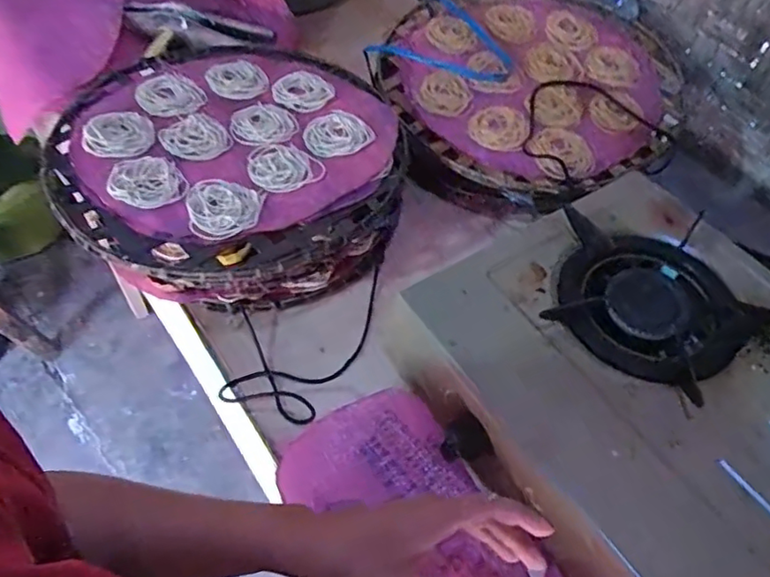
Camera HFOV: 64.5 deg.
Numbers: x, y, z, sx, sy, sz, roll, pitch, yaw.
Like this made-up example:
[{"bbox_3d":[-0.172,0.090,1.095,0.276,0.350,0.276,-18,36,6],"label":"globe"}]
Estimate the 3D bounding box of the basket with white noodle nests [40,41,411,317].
[{"bbox_3d":[-0.188,-0.163,0.758,0.384,0.107,0.404,2,54,-2],"label":"basket with white noodle nests"}]

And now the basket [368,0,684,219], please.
[{"bbox_3d":[0.203,-0.291,0.877,0.484,0.089,0.408,-36,63,-26],"label":"basket"}]

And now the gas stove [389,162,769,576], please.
[{"bbox_3d":[0.314,0.153,0.526,0.386,0.094,0.586,-26,60,-21],"label":"gas stove"}]

